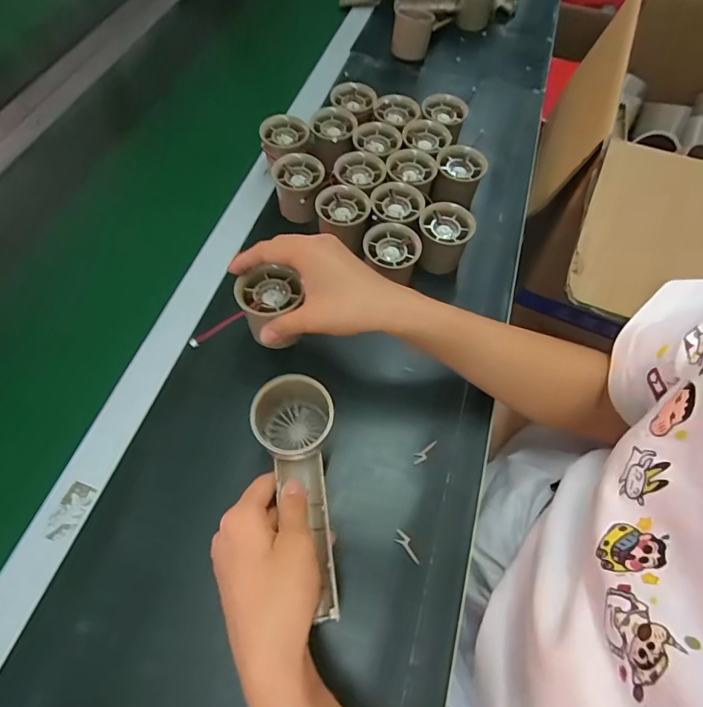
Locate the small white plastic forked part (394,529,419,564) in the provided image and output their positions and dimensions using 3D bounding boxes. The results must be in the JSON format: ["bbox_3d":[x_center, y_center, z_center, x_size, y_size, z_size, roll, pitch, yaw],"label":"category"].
[{"bbox_3d":[0.045,0.152,0.337,0.009,0.004,0.028,-41,70,-19],"label":"small white plastic forked part"}]

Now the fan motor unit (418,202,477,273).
[{"bbox_3d":[0.098,-0.122,0.456,0.053,0.054,0.056,11,63,5],"label":"fan motor unit"}]

